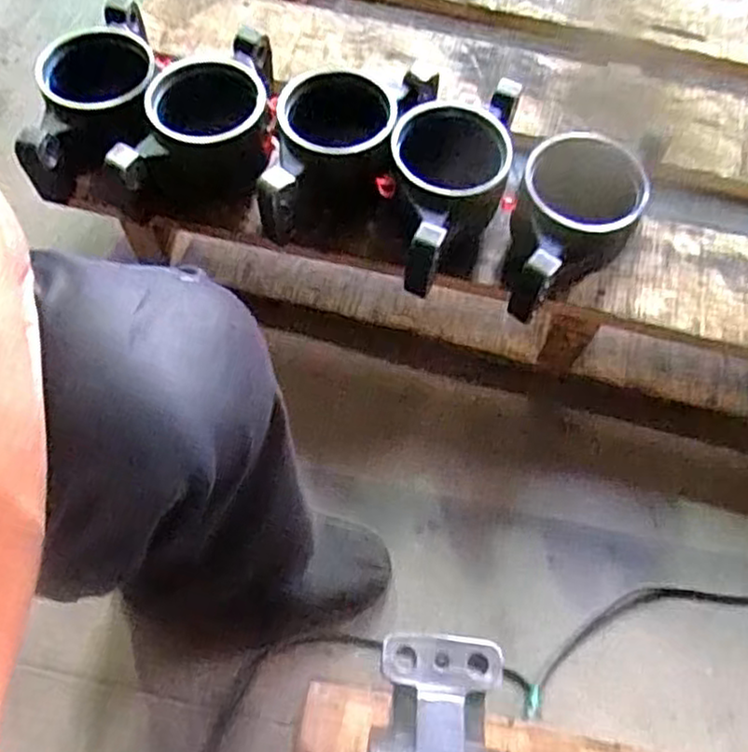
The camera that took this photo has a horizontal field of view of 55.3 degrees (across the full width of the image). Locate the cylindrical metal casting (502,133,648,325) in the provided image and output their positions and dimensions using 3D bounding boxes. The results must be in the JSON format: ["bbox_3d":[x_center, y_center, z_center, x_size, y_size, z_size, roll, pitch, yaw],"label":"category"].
[{"bbox_3d":[0.192,-0.150,0.704,0.111,0.113,0.210,26,66,11],"label":"cylindrical metal casting"}]

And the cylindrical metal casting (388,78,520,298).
[{"bbox_3d":[0.072,-0.184,0.725,0.113,0.126,0.221,9,64,2],"label":"cylindrical metal casting"}]

